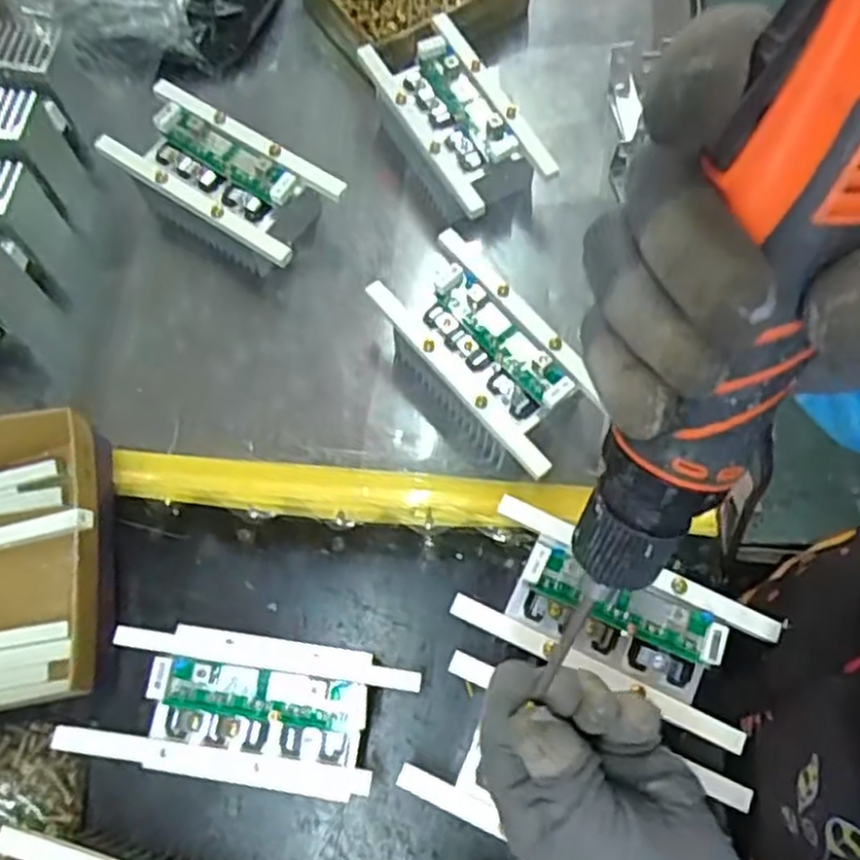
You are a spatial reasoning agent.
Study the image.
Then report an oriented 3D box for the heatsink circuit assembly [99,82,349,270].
[{"bbox_3d":[-0.156,-0.185,0.584,0.167,0.063,0.085,30,74,11],"label":"heatsink circuit assembly"}]

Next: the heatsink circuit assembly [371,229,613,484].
[{"bbox_3d":[0.041,-0.049,0.534,0.083,0.060,0.172,-38,74,-12],"label":"heatsink circuit assembly"}]

